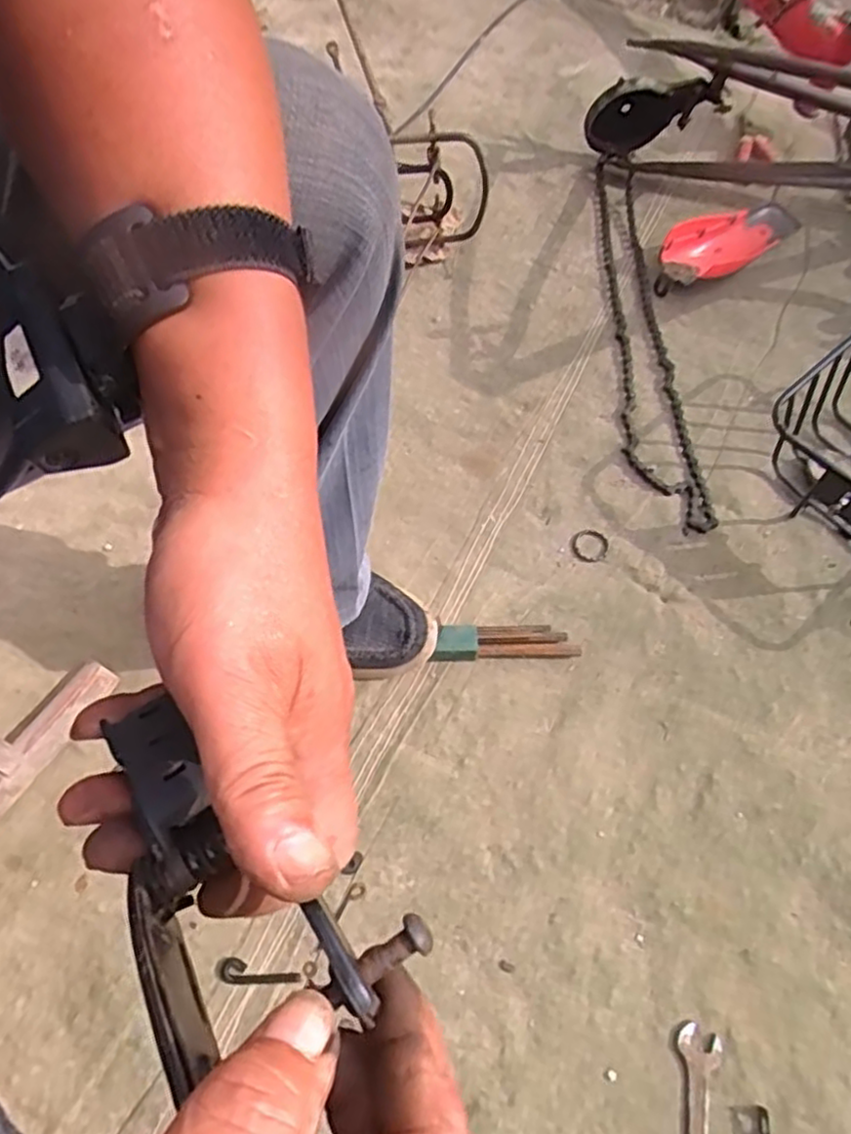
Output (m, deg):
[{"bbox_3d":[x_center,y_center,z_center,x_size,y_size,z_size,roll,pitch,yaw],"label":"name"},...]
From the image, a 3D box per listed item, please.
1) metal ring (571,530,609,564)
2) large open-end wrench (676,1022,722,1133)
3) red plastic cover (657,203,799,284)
[{"bbox_3d":[0.169,-0.021,0.731,0.037,0.008,0.036,0,66,0],"label":"metal ring"},{"bbox_3d":[0.202,0.430,0.525,0.031,0.004,0.150,10,66,4],"label":"large open-end wrench"},{"bbox_3d":[0.357,-0.385,0.839,0.161,0.042,0.065,-17,68,-10],"label":"red plastic cover"}]

